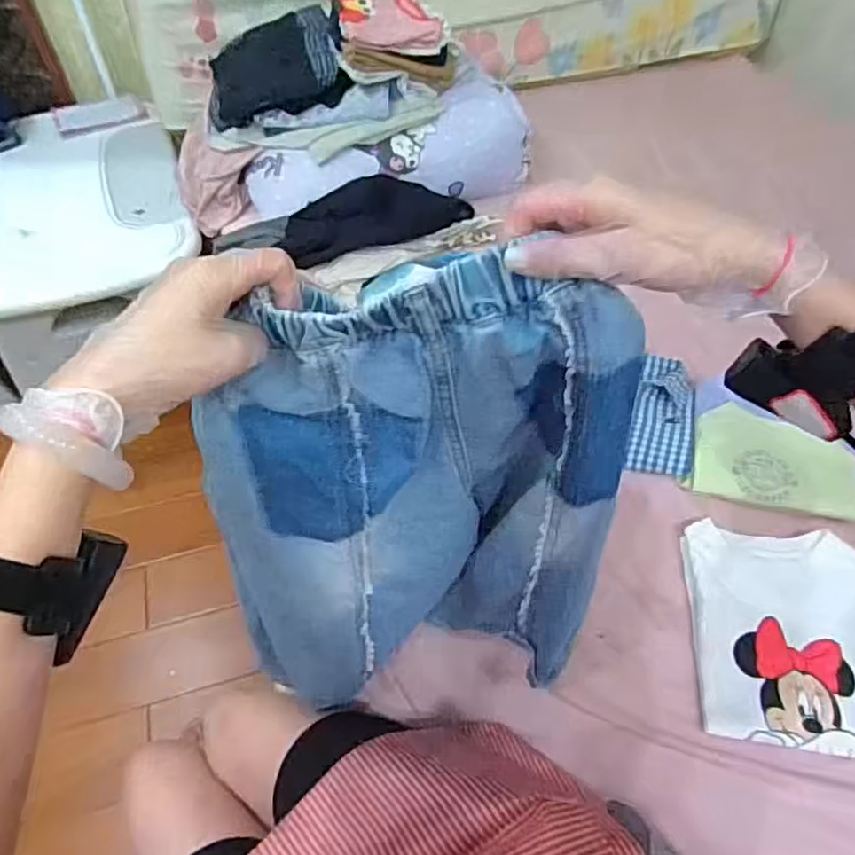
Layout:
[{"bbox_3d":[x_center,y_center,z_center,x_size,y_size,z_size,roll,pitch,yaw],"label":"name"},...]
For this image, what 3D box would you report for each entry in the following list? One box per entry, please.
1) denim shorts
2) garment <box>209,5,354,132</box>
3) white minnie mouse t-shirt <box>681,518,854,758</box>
[{"bbox_3d":[-0.007,0.077,0.500,0.292,0.436,0.101,-4,52,-3],"label":"denim shorts"},{"bbox_3d":[-0.296,-0.685,1.228,0.295,0.067,0.208,-13,89,17],"label":"garment"},{"bbox_3d":[0.422,0.235,0.737,0.211,0.034,0.253,5,52,4],"label":"white minnie mouse t-shirt"}]

